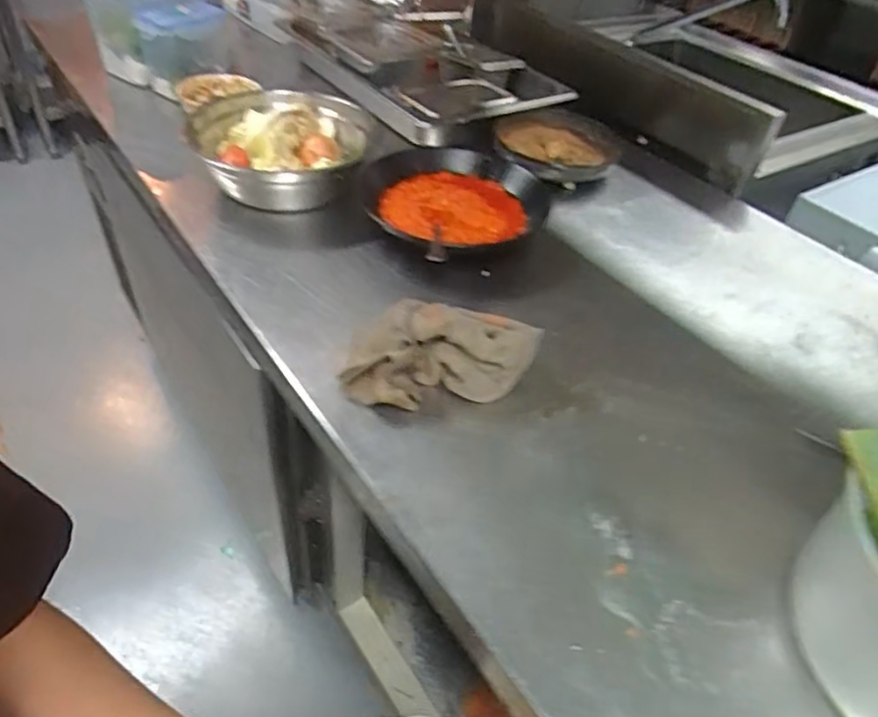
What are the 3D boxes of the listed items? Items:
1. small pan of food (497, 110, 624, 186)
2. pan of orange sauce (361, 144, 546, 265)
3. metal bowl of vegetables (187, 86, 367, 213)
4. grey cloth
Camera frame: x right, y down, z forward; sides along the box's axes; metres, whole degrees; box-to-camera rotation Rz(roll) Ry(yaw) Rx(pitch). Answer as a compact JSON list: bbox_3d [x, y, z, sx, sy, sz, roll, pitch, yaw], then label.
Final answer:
[{"bbox_3d":[0.183,-0.326,0.975,0.193,0.045,0.205,15,43,8],"label":"small pan of food"},{"bbox_3d":[0.015,-0.207,0.817,0.242,0.055,0.261,4,43,-4],"label":"pan of orange sauce"},{"bbox_3d":[-0.222,-0.288,0.868,0.245,0.074,0.255,5,42,-2],"label":"metal bowl of vegetables"},{"bbox_3d":[-0.001,-0.010,0.606,0.186,0.069,0.105,-8,45,-16],"label":"grey cloth"}]

